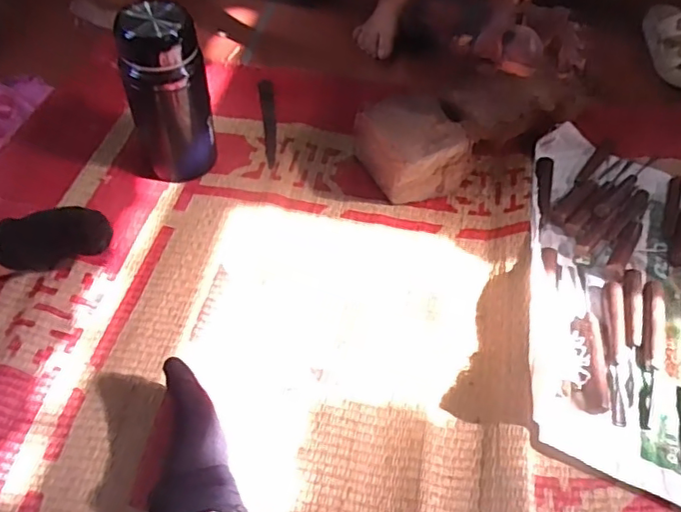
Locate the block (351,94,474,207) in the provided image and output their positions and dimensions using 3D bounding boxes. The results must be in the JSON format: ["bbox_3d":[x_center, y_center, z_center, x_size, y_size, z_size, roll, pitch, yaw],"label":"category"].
[{"bbox_3d":[0.098,-0.146,0.770,0.116,0.096,0.125,-24,60,-18],"label":"block"}]

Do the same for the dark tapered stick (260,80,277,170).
[{"bbox_3d":[-0.106,-0.201,0.856,0.020,0.005,0.190,-6,56,-6],"label":"dark tapered stick"}]

